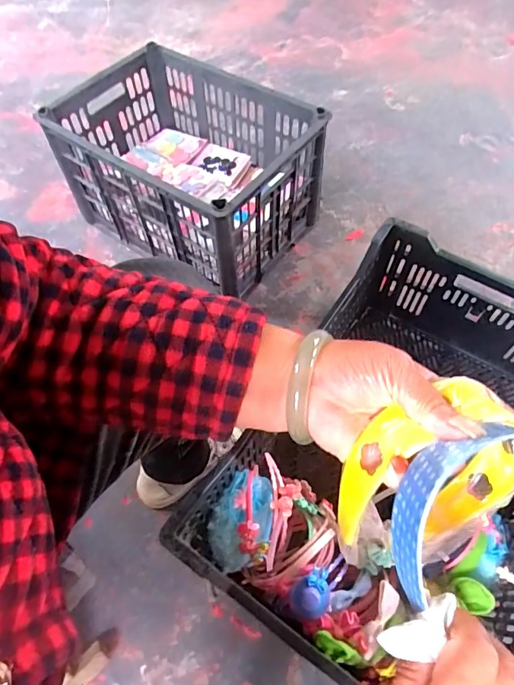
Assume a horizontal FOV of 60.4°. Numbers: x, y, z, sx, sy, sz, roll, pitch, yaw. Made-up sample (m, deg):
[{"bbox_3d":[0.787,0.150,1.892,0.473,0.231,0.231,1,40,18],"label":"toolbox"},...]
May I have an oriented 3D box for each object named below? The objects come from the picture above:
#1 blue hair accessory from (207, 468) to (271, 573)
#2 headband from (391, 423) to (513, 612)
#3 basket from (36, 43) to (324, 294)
[{"bbox_3d":[-0.022,0.241,0.595,0.081,0.043,0.120,4,60,4],"label":"blue hair accessory"},{"bbox_3d":[0.134,0.098,0.239,0.115,0.027,0.101,15,94,-6],"label":"headband"},{"bbox_3d":[-0.157,-0.377,0.954,0.534,0.269,0.342,37,67,20],"label":"basket"}]

